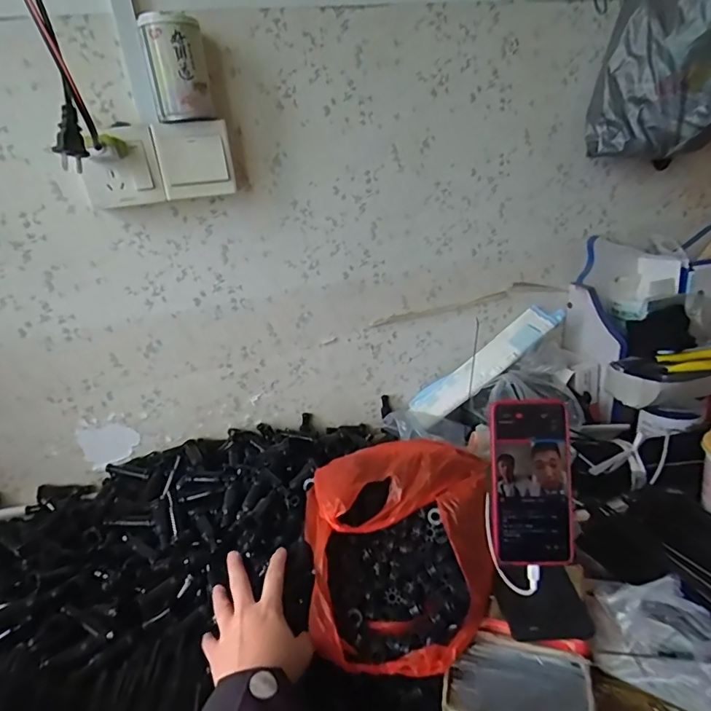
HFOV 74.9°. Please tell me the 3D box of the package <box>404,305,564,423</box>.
[{"bbox_3d":[0.230,0.008,0.803,0.306,0.039,0.066,-37,27,-1],"label":"package"}]

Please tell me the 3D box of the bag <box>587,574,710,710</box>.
[{"bbox_3d":[0.292,0.271,0.452,0.116,0.070,0.085,9,27,31],"label":"bag"}]

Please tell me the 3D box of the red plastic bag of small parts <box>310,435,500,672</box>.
[{"bbox_3d":[0.051,0.204,0.532,0.213,0.083,0.265,-3,24,7],"label":"red plastic bag of small parts"}]

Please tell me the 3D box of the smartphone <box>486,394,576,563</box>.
[{"bbox_3d":[0.179,0.127,0.470,0.083,0.161,0.007,-3,-3,2],"label":"smartphone"}]

